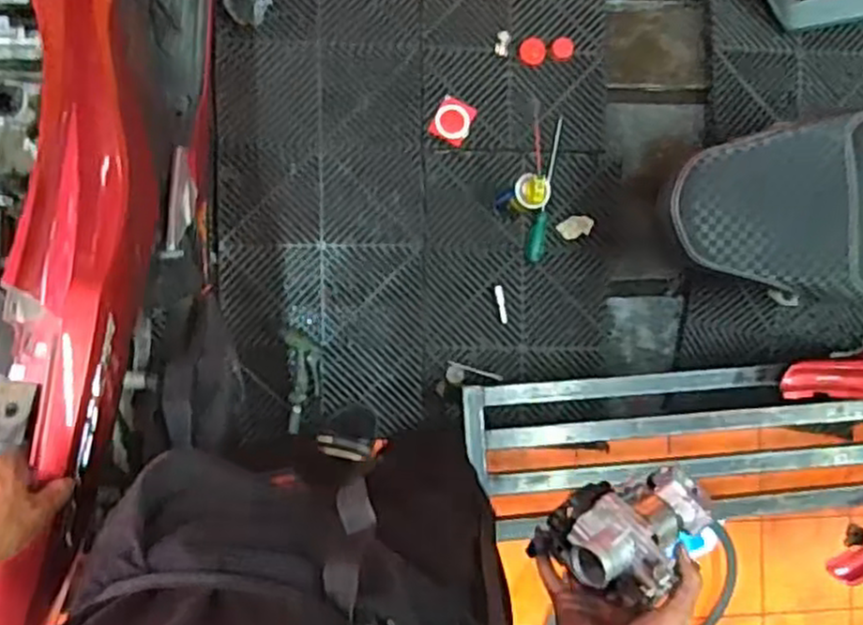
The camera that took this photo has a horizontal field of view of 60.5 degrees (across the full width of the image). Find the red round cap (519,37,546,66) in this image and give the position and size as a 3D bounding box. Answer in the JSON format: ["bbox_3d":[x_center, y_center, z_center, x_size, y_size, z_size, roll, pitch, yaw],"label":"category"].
[{"bbox_3d":[0.211,-0.540,1.532,0.053,0.006,0.059,4,88,-6],"label":"red round cap"}]

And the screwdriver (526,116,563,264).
[{"bbox_3d":[0.231,-0.251,1.526,0.035,0.023,0.296,8,87,-6],"label":"screwdriver"}]

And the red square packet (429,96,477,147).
[{"bbox_3d":[0.045,-0.393,1.516,0.075,0.006,0.086,25,86,-5],"label":"red square packet"}]

